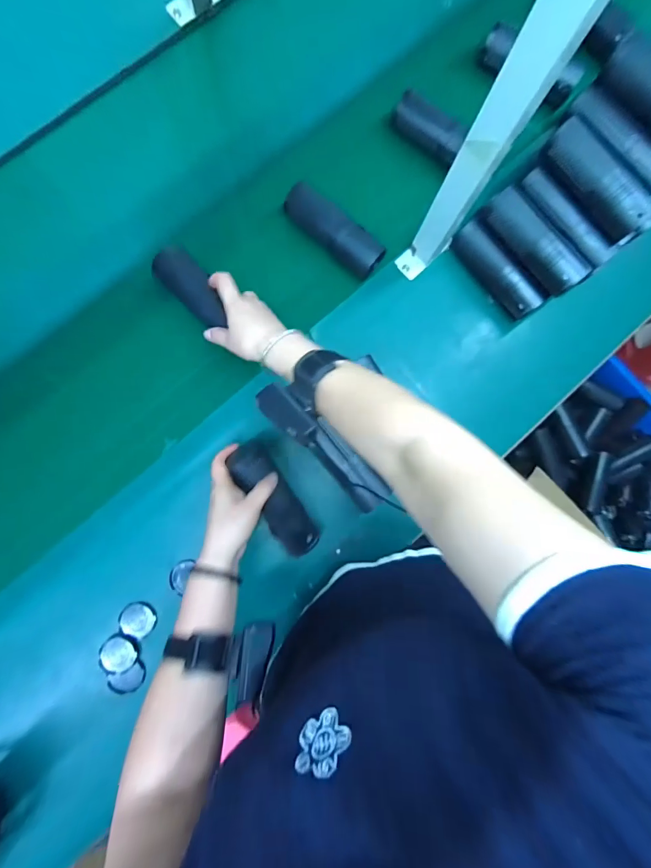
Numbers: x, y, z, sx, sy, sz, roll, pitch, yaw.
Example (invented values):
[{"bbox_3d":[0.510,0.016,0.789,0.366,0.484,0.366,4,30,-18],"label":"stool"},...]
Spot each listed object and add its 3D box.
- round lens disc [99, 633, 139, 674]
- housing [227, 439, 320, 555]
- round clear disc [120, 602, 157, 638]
[{"bbox_3d":[-0.288,0.304,0.538,0.054,0.011,0.049,-5,77,1],"label":"round lens disc"},{"bbox_3d":[-0.065,0.091,0.521,0.051,0.062,0.182,-31,112,-6],"label":"housing"},{"bbox_3d":[-0.265,0.262,0.551,0.051,0.013,0.046,17,84,-2],"label":"round clear disc"}]

